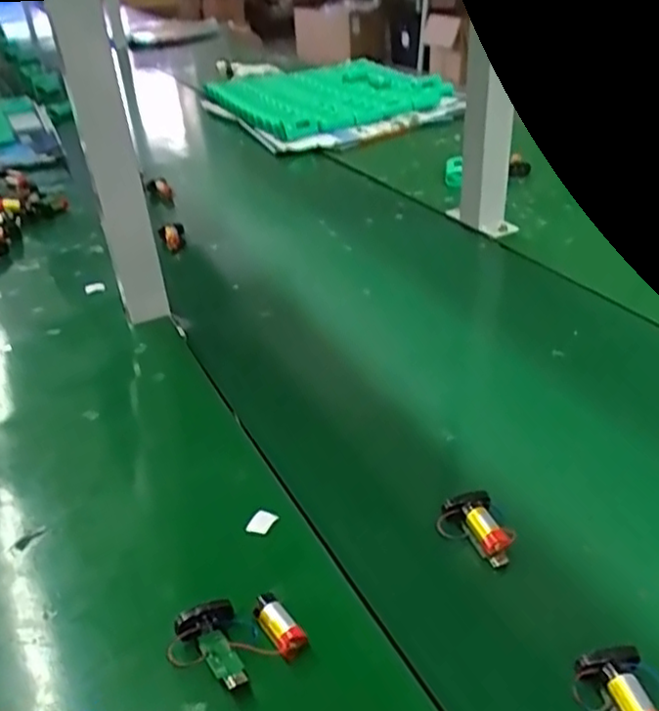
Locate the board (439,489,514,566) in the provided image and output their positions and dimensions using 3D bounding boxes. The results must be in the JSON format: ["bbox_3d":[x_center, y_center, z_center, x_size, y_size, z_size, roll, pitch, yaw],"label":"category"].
[{"bbox_3d":[0.095,0.113,0.438,0.039,0.020,0.048,-12,34,-14],"label":"board"}]

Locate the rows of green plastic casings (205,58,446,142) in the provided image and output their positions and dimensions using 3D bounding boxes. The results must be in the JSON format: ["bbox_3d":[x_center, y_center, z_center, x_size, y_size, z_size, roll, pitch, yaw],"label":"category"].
[{"bbox_3d":[-0.029,-0.570,1.456,0.396,0.045,0.495,-18,36,-21],"label":"rows of green plastic casings"}]

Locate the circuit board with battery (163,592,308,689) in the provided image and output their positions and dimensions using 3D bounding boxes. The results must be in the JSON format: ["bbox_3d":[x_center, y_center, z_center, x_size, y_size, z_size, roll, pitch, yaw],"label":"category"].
[{"bbox_3d":[-0.051,0.160,0.372,0.067,0.029,0.048,-20,37,-24],"label":"circuit board with battery"}]

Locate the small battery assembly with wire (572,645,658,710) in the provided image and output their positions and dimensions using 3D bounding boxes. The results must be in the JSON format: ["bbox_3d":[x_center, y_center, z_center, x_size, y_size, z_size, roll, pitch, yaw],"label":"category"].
[{"bbox_3d":[0.150,0.174,0.339,0.034,0.023,0.048,-11,34,-12],"label":"small battery assembly with wire"}]

